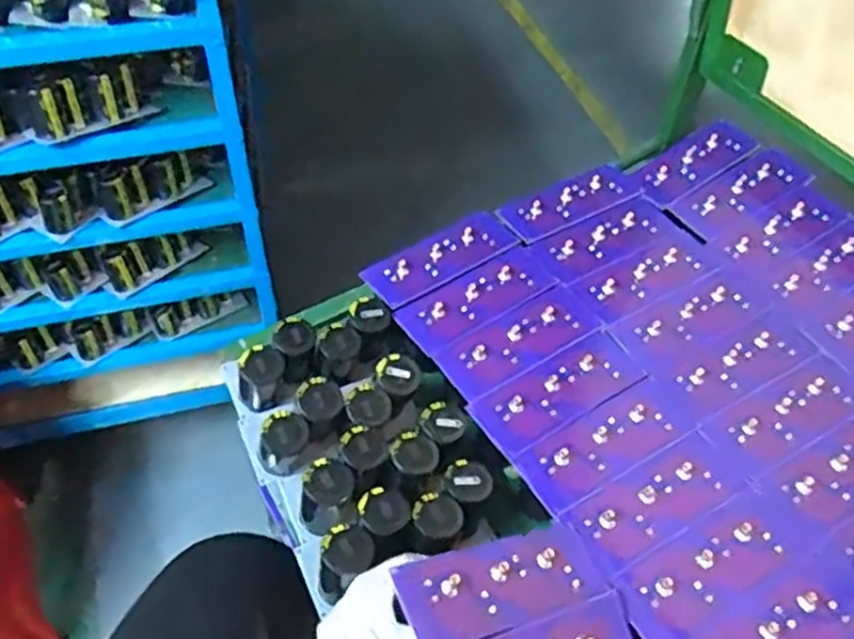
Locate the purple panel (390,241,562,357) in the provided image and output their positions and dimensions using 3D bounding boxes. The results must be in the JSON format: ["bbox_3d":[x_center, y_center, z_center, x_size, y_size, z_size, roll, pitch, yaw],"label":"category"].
[{"bbox_3d":[0.043,-0.018,0.633,0.137,0.005,0.054,-29,57,-23],"label":"purple panel"}]

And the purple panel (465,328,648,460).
[{"bbox_3d":[0.102,0.052,0.575,0.135,0.004,0.055,-27,56,-22],"label":"purple panel"}]

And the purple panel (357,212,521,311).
[{"bbox_3d":[0.014,-0.054,0.657,0.137,0.005,0.049,-29,61,-23],"label":"purple panel"}]

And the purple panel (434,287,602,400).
[{"bbox_3d":[0.073,0.018,0.605,0.133,0.006,0.052,-27,56,-22],"label":"purple panel"}]

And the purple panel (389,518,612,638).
[{"bbox_3d":[0.049,0.159,0.462,0.131,0.007,0.054,-6,47,-30],"label":"purple panel"}]

